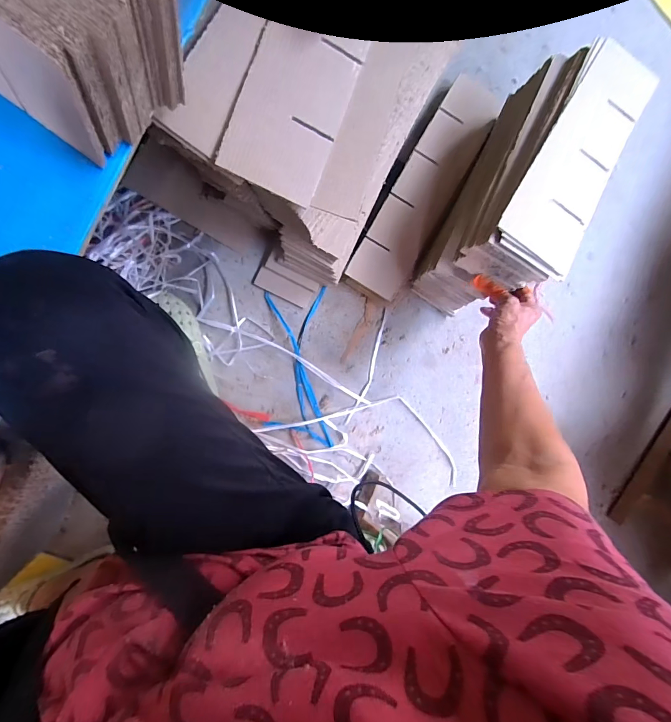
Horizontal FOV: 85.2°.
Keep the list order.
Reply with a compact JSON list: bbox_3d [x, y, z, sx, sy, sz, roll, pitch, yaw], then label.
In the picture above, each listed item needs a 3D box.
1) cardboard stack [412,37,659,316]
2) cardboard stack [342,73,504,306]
[{"bbox_3d":[0.300,-0.276,0.579,0.152,0.195,0.393,29,89,-8],"label":"cardboard stack"},{"bbox_3d":[0.161,-0.308,0.672,0.105,0.053,0.422,29,90,-9],"label":"cardboard stack"}]

